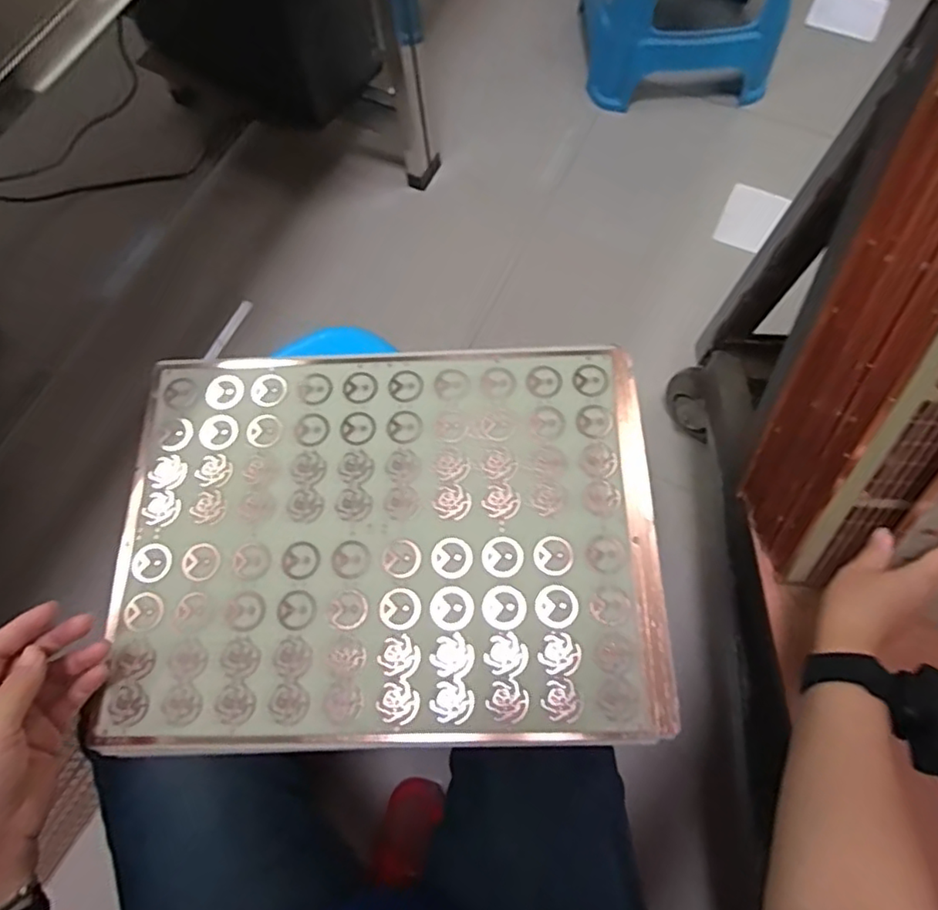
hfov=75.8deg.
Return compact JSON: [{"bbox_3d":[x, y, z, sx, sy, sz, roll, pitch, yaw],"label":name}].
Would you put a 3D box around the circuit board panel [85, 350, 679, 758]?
[{"bbox_3d":[-0.065,0.063,0.473,0.411,0.013,0.305,-2,71,2],"label":"circuit board panel"}]

